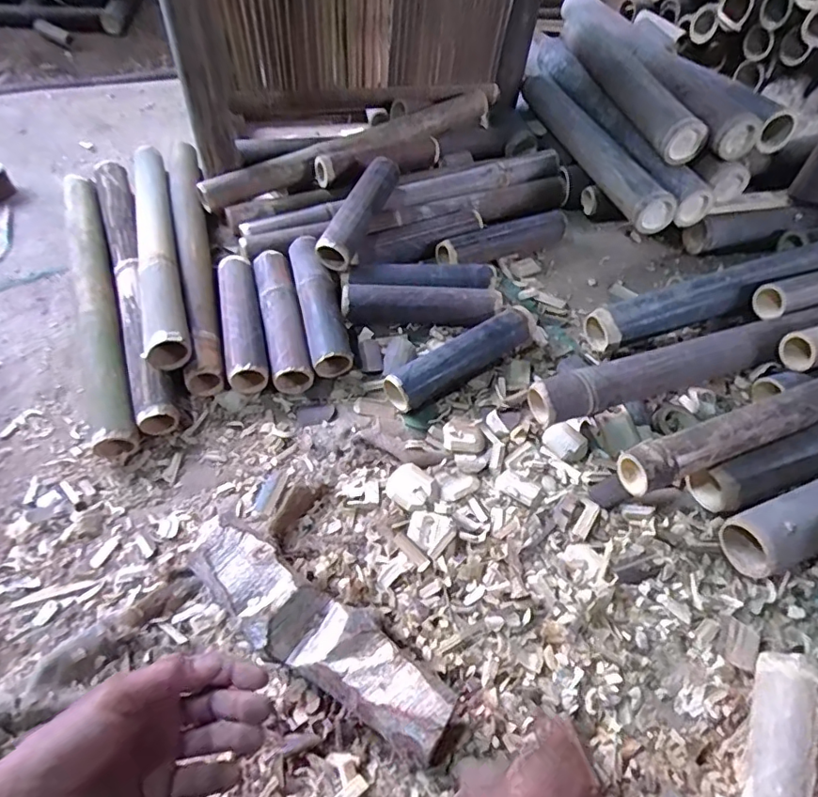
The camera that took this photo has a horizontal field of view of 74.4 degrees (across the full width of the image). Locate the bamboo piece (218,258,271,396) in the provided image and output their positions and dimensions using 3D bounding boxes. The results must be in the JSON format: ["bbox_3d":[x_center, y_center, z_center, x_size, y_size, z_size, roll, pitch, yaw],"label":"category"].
[{"bbox_3d":[-0.266,-0.125,0.852,0.060,0.062,0.262,-11,55,-11],"label":"bamboo piece"}]

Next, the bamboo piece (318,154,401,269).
[{"bbox_3d":[-0.084,-0.321,0.930,0.062,0.070,0.248,19,55,11],"label":"bamboo piece"}]

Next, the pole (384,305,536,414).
[{"bbox_3d":[0.084,-0.068,0.830,0.273,0.052,0.063,-28,60,-22],"label":"pole"}]

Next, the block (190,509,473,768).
[{"bbox_3d":[-0.079,0.261,0.571,0.298,0.066,0.089,28,57,17],"label":"block"}]

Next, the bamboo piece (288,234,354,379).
[{"bbox_3d":[-0.146,-0.156,0.868,0.066,0.063,0.259,-10,55,-11],"label":"bamboo piece"}]

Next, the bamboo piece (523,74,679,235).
[{"bbox_3d":[0.362,-0.521,1.089,0.070,0.073,0.542,-9,55,-10],"label":"bamboo piece"}]

